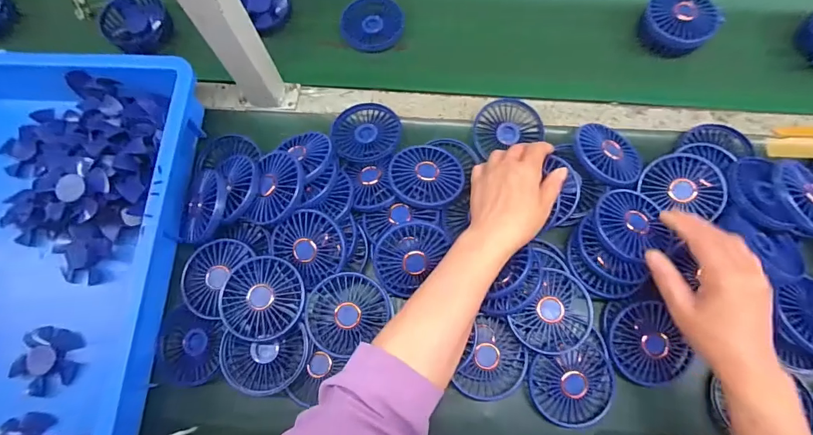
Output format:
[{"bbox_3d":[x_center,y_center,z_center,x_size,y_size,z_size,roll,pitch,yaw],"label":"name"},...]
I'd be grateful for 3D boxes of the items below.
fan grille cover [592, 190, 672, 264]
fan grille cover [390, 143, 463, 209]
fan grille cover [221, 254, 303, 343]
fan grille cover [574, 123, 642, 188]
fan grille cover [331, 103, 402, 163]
[{"bbox_3d":[0.243,0.007,0.451,0.077,0.015,0.082,-5,71,1],"label":"fan grille cover"},{"bbox_3d":[0.024,-0.051,0.495,0.084,0.023,0.084,-4,71,1],"label":"fan grille cover"},{"bbox_3d":[-0.154,0.085,0.447,0.083,0.022,0.084,-26,72,-6],"label":"fan grille cover"},{"bbox_3d":[0.241,-0.076,0.496,0.087,0.013,0.080,23,60,-7],"label":"fan grille cover"},{"bbox_3d":[-0.052,-0.110,0.536,0.088,0.021,0.085,5,71,4],"label":"fan grille cover"}]

